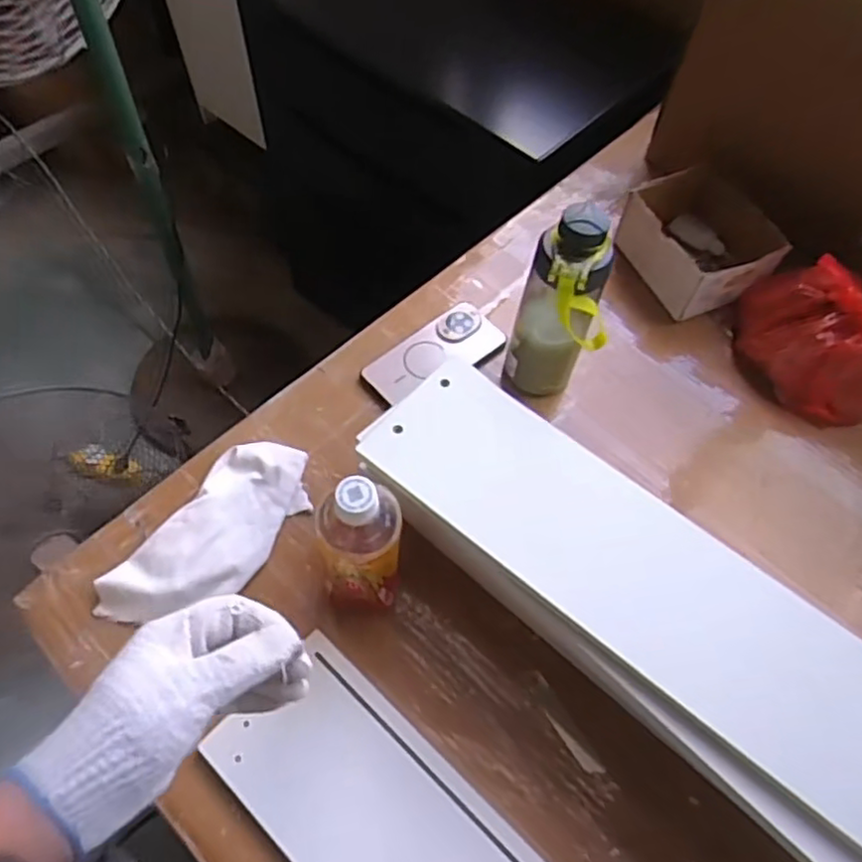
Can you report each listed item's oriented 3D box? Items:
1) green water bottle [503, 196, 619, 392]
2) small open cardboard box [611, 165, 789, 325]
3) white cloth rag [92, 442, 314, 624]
[{"bbox_3d":[0.127,-0.115,0.664,0.065,0.219,0.068,2,60,-3],"label":"green water bottle"},{"bbox_3d":[0.326,-0.235,0.840,0.158,0.084,0.168,-16,63,-13],"label":"small open cardboard box"},{"bbox_3d":[-0.200,0.099,0.632,0.097,0.024,0.215,32,63,13],"label":"white cloth rag"}]

